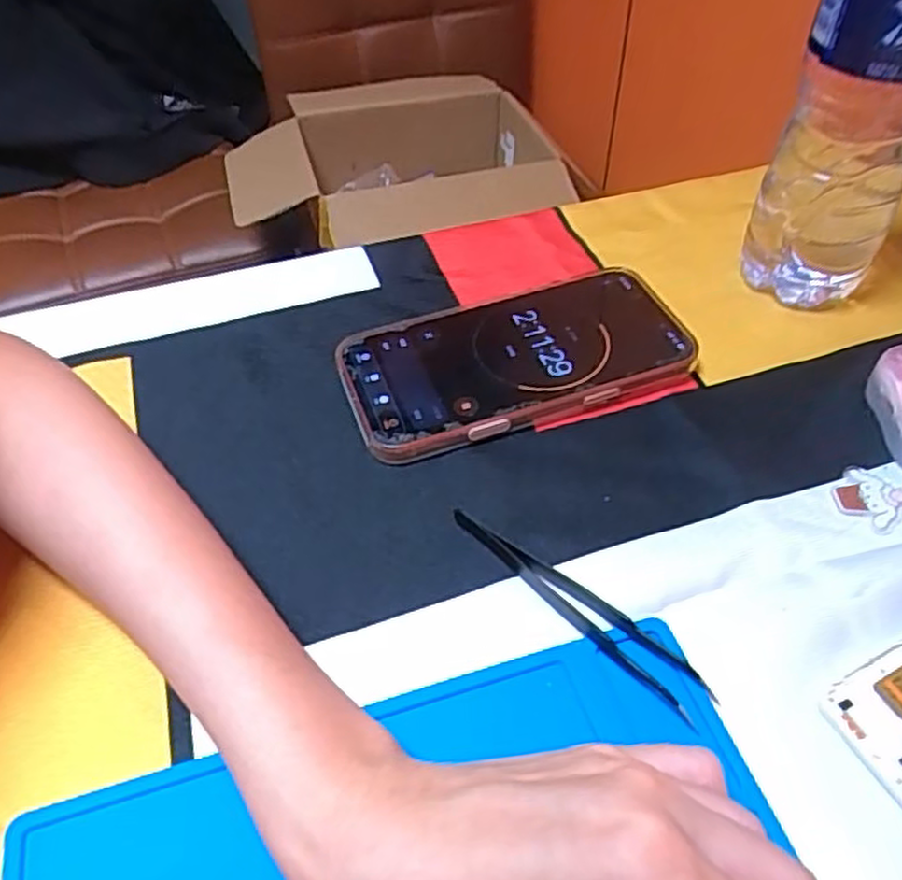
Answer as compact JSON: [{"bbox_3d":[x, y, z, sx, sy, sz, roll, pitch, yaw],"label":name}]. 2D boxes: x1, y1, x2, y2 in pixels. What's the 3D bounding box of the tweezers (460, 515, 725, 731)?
[{"bbox_3d":[0.045,0.060,0.282,0.114,0.008,0.013,35,58,28],"label":"tweezers"}]

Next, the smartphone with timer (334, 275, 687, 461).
[{"bbox_3d":[0.030,-0.040,0.369,0.162,0.016,0.082,-16,50,-13],"label":"smartphone with timer"}]

